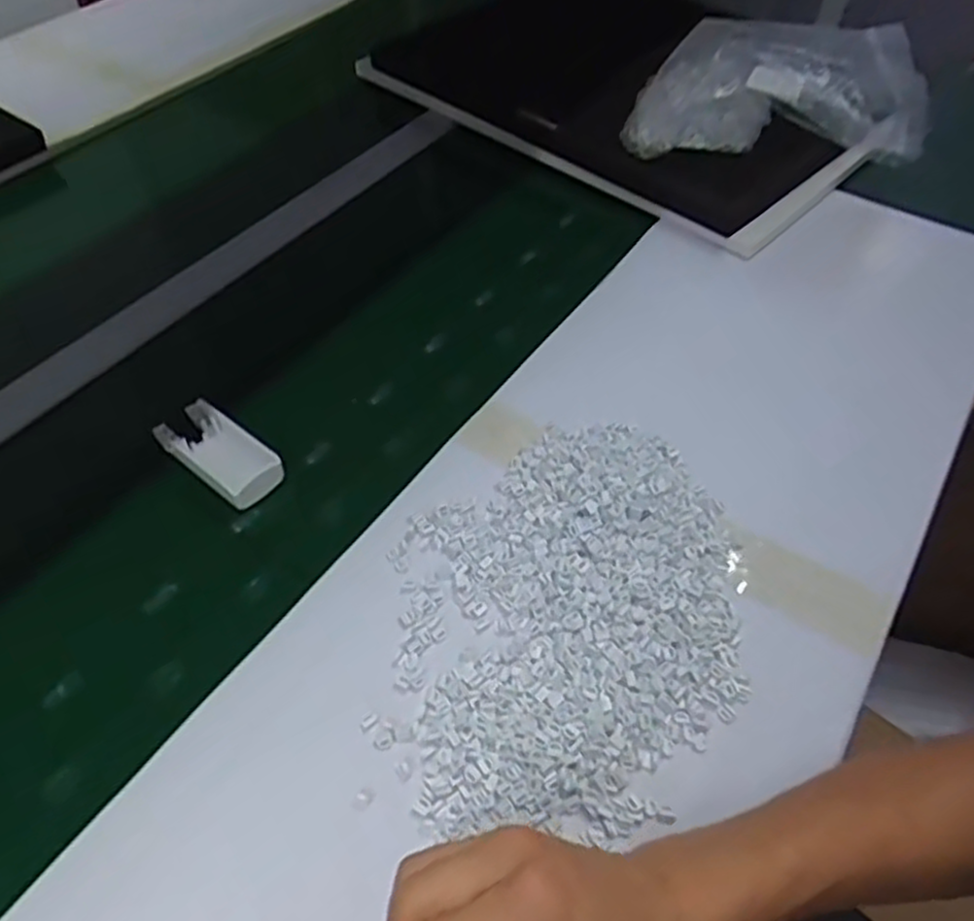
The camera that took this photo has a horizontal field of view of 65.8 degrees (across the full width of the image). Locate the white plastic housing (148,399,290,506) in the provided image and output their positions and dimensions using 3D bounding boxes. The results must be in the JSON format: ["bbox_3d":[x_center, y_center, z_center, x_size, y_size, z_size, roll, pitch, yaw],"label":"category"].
[{"bbox_3d":[-0.207,-0.005,0.584,0.110,0.030,0.051,36,58,23],"label":"white plastic housing"}]

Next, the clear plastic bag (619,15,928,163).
[{"bbox_3d":[0.272,-0.344,0.726,0.273,0.143,0.118,17,49,34],"label":"clear plastic bag"}]

